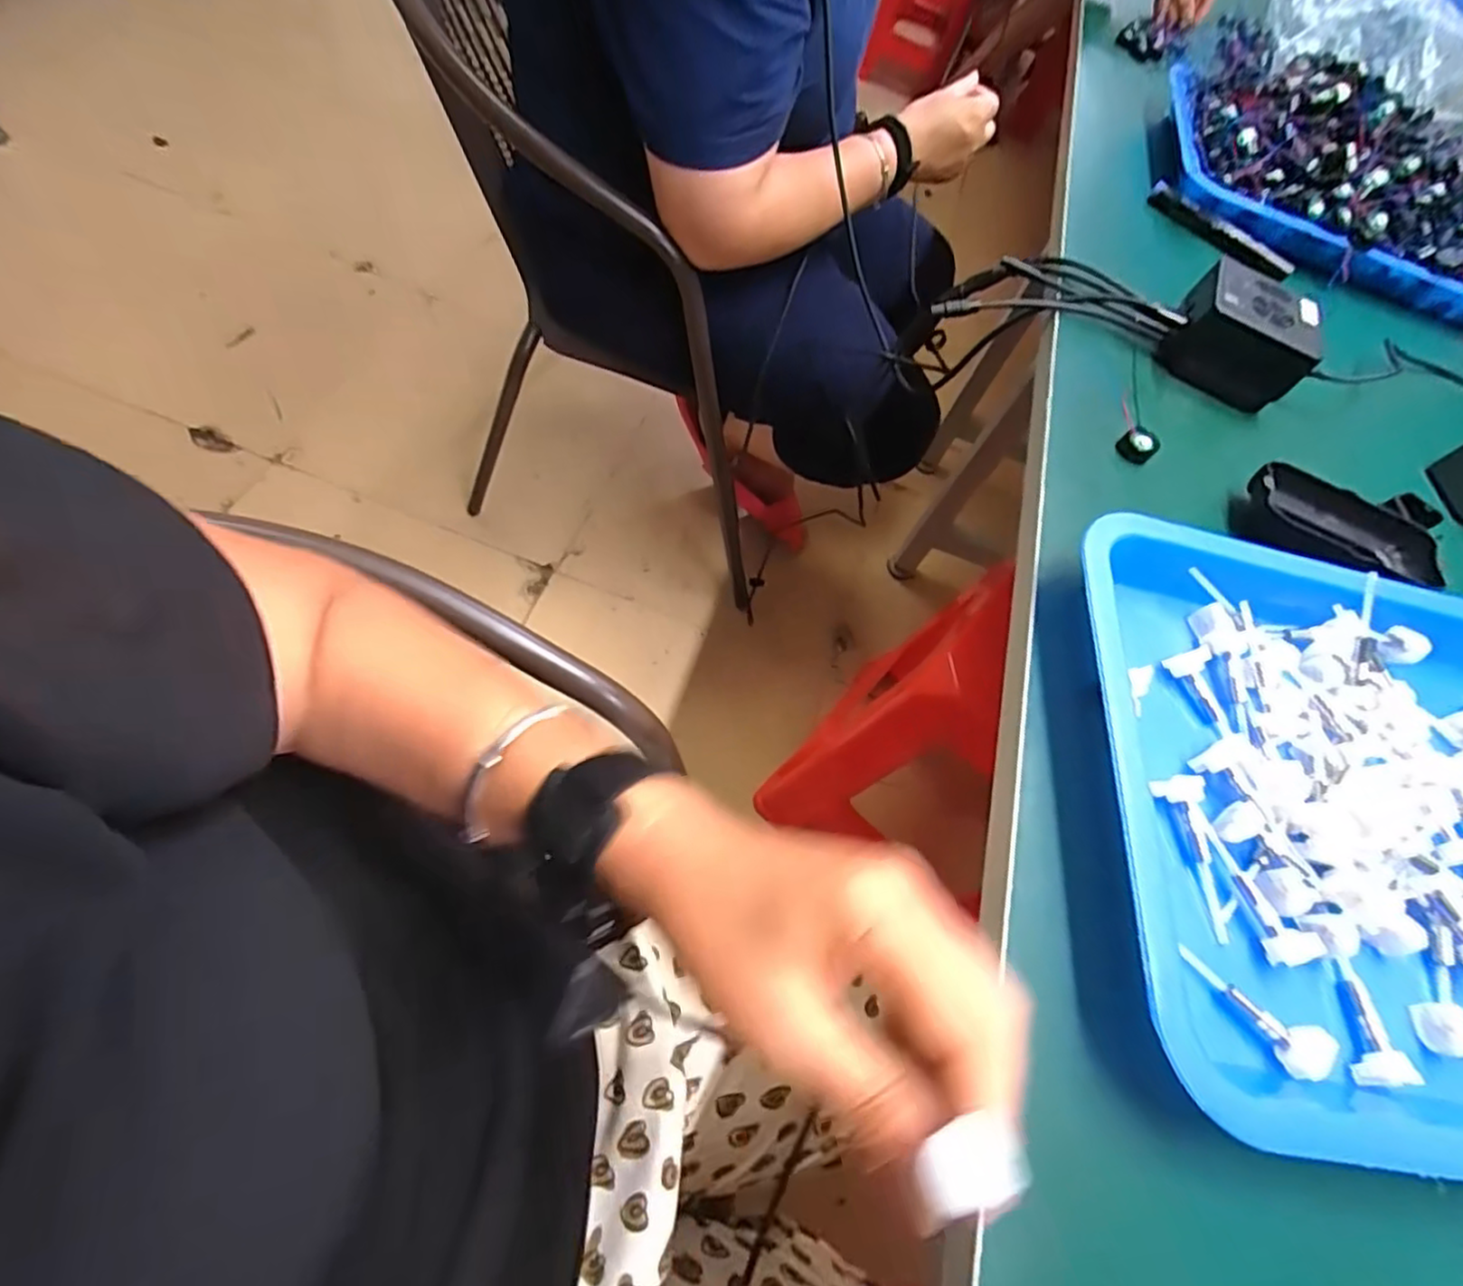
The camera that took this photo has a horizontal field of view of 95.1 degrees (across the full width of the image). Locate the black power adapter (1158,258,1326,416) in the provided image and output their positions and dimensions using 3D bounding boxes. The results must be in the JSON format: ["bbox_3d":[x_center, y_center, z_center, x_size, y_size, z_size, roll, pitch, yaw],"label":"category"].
[{"bbox_3d":[0.349,-0.210,0.461,0.085,0.053,0.064,33,61,5],"label":"black power adapter"}]

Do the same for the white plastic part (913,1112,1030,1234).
[{"bbox_3d":[0.059,0.131,0.169,0.027,0.008,0.017,-24,68,2],"label":"white plastic part"}]

